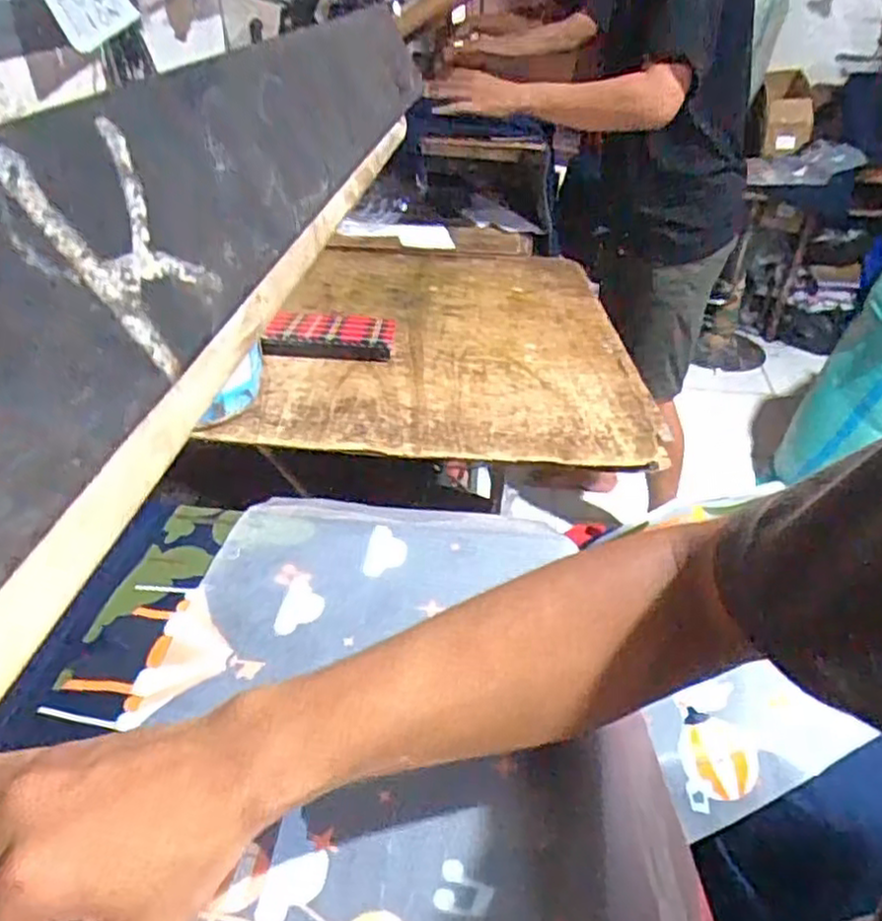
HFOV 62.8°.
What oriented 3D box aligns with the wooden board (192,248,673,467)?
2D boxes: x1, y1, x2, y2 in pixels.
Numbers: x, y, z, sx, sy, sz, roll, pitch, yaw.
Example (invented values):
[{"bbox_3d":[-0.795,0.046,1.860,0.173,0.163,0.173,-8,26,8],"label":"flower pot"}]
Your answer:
[{"bbox_3d":[0.022,-0.186,0.986,0.448,0.021,0.747,5,29,0],"label":"wooden board"}]

